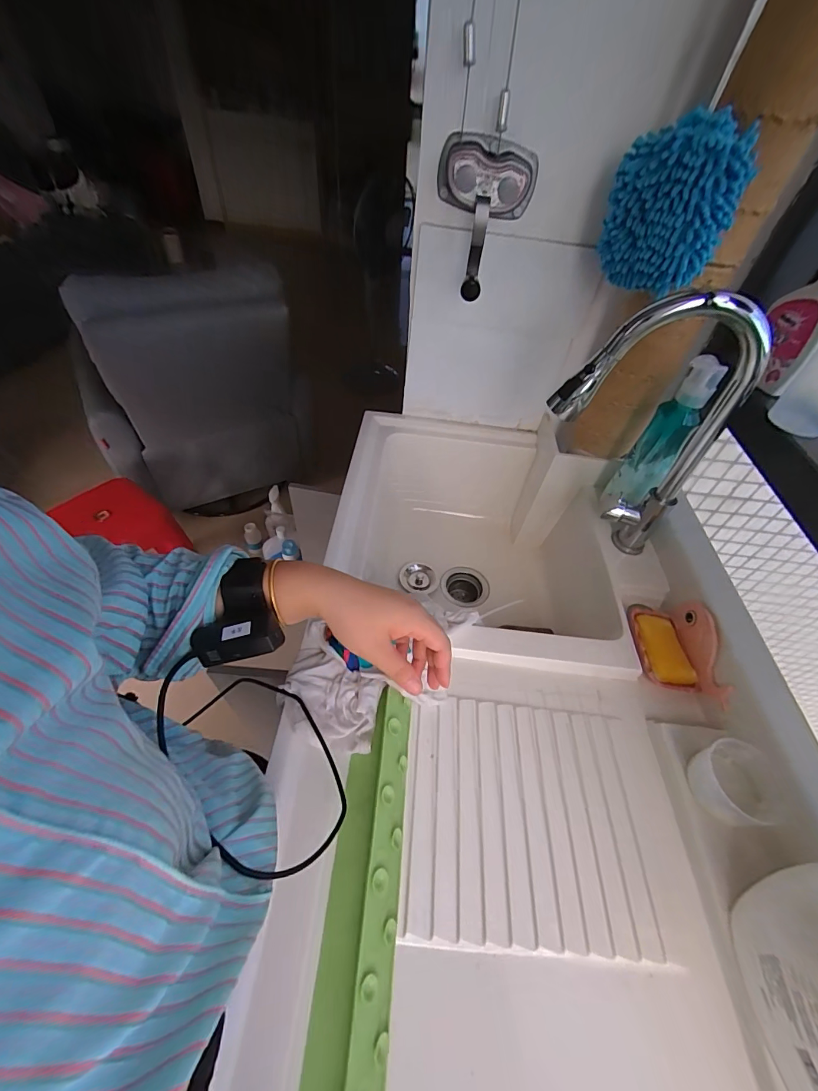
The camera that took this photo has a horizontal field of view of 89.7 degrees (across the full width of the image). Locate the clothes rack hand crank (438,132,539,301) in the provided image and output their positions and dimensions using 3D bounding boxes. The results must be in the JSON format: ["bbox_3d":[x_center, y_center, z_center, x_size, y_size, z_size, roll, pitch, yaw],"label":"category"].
[{"bbox_3d":[0.108,-0.493,0.623,0.145,0.168,0.111,8,49,2],"label":"clothes rack hand crank"}]

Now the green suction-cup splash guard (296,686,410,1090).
[{"bbox_3d":[-0.044,0.331,0.400,0.071,0.043,0.363,5,49,0],"label":"green suction-cup splash guard"}]

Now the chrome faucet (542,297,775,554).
[{"bbox_3d":[0.321,-0.149,0.607,0.245,0.379,0.075,3,49,-3],"label":"chrome faucet"}]

